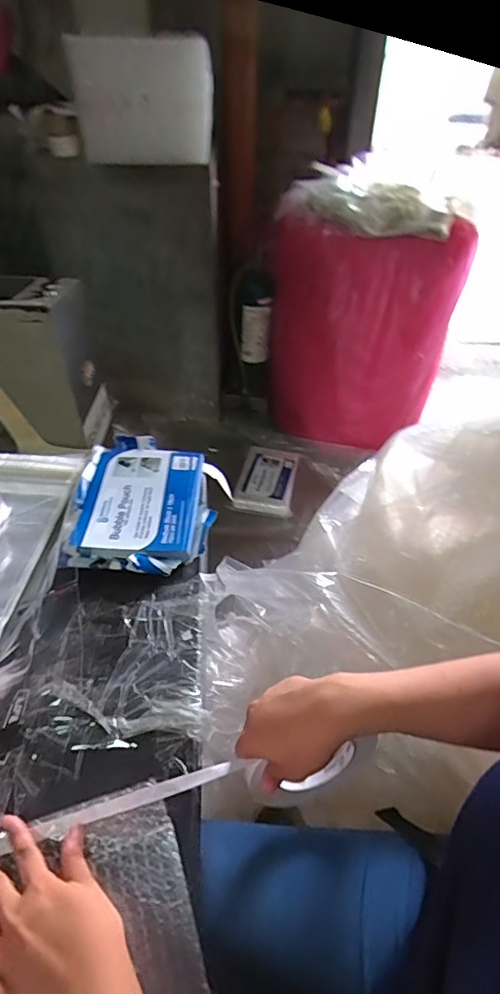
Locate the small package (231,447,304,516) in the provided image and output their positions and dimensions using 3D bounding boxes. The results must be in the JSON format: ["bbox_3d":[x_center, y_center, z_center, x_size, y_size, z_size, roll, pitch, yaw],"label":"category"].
[{"bbox_3d":[0.070,-0.071,1.826,0.210,0.064,0.317,10,46,8],"label":"small package"}]

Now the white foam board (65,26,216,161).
[{"bbox_3d":[-0.269,-0.985,1.232,0.341,0.296,0.044,1,70,1],"label":"white foam board"}]

